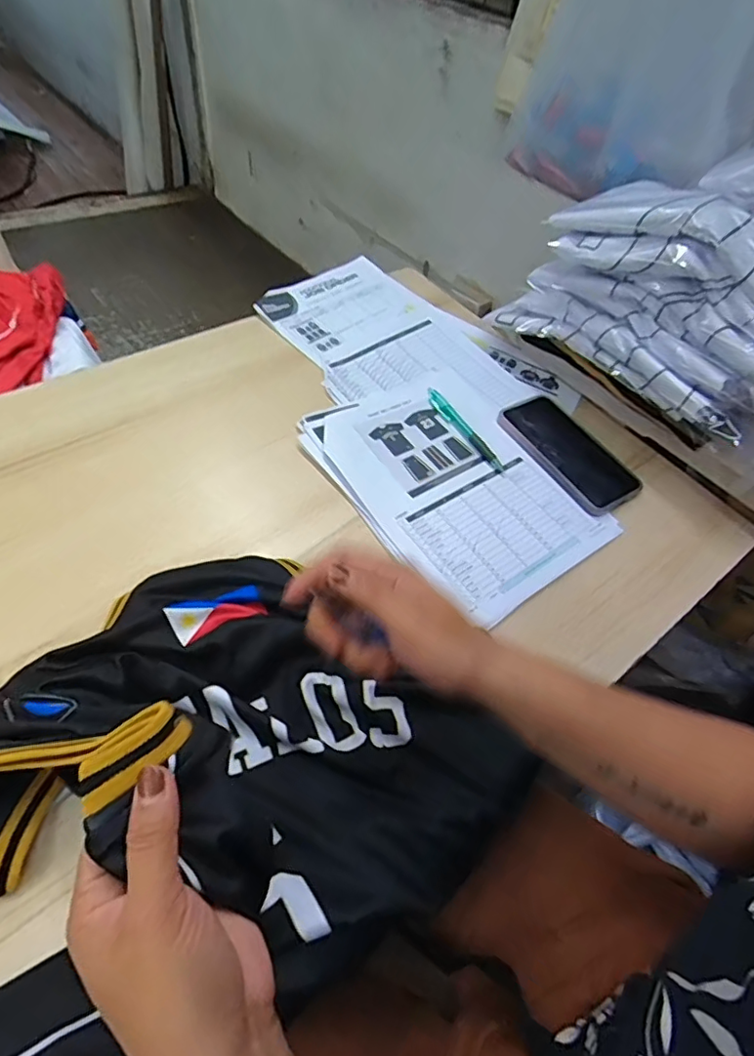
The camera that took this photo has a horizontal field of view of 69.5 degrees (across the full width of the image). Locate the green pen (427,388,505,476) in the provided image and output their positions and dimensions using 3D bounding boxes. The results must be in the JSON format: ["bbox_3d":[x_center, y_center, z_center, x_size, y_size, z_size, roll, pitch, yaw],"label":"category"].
[{"bbox_3d":[0.099,-0.113,0.615,0.017,0.015,0.139,-26,57,-24],"label":"green pen"}]

